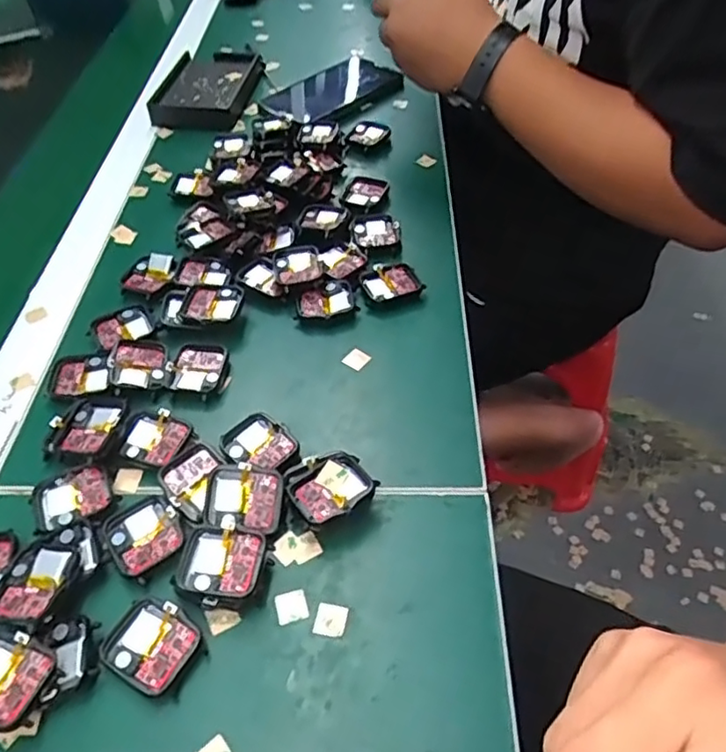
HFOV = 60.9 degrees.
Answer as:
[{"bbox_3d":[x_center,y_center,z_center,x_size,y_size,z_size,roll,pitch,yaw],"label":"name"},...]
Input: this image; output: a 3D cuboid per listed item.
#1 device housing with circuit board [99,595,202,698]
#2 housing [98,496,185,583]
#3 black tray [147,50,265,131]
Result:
[{"bbox_3d":[-0.105,0.132,0.305,0.041,0.007,0.037,21,54,20],"label":"device housing with circuit board"},{"bbox_3d":[-0.121,0.087,0.342,0.039,0.005,0.043,-38,57,-26],"label":"housing"},{"bbox_3d":[-0.172,-0.324,0.687,0.098,0.022,0.162,5,50,7],"label":"black tray"}]

